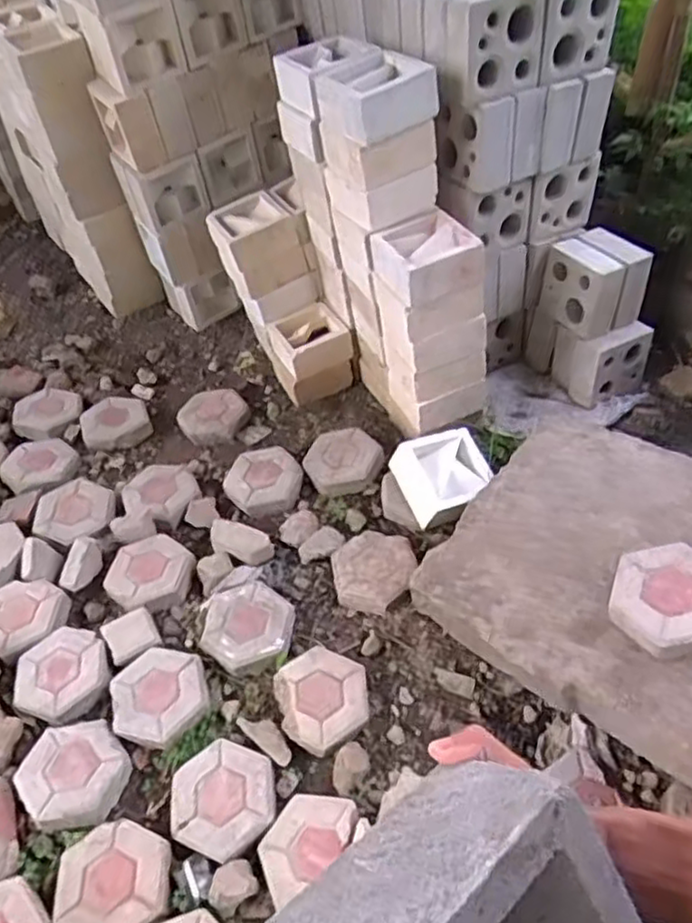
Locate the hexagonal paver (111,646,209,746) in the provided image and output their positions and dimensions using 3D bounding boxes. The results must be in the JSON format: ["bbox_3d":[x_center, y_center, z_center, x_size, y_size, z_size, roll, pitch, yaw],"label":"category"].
[{"bbox_3d":[-0.405,0.497,1.504,0.204,0.060,0.207,-13,47,-6],"label":"hexagonal paver"}]

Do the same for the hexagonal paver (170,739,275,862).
[{"bbox_3d":[-0.241,0.656,1.361,0.212,0.043,0.190,-36,53,-24],"label":"hexagonal paver"}]

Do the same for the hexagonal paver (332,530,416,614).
[{"bbox_3d":[0.063,0.259,1.676,0.207,0.053,0.200,10,49,16],"label":"hexagonal paver"}]

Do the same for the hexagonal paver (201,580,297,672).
[{"bbox_3d":[-0.226,0.376,1.596,0.204,0.054,0.209,2,47,8],"label":"hexagonal paver"}]

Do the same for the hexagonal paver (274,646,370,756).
[{"bbox_3d":[-0.047,0.499,1.484,0.185,0.057,0.214,-11,47,-4],"label":"hexagonal paver"}]

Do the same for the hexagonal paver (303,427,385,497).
[{"bbox_3d":[-0.008,0.001,1.881,0.189,0.076,0.198,26,53,23],"label":"hexagonal paver"}]

